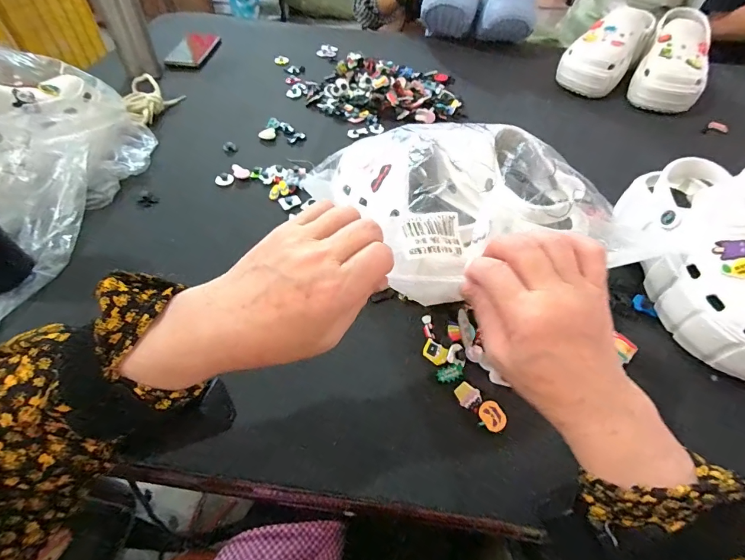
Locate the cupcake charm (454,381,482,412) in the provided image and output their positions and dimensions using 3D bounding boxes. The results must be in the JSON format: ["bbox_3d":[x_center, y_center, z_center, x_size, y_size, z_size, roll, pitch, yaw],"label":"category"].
[{"bbox_3d":[0.088,0.106,0.362,0.025,0.010,0.017,35,58,24],"label":"cupcake charm"}]

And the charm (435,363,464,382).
[{"bbox_3d":[0.074,0.088,0.377,0.026,0.004,0.016,-15,58,5],"label":"charm"}]

